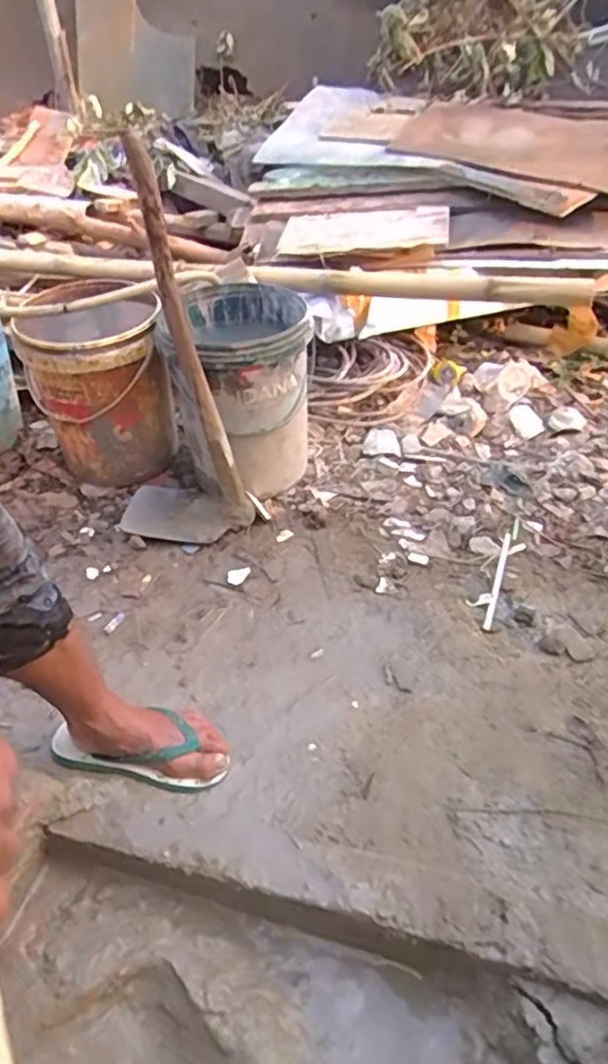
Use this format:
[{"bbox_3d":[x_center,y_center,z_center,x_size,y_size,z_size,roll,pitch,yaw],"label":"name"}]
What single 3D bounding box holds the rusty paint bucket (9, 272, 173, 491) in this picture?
[{"bbox_3d":[-0.457,-0.343,1.447,0.283,0.426,0.313,-14,43,-17],"label":"rusty paint bucket"}]

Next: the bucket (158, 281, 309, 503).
[{"bbox_3d":[-0.142,-0.295,1.422,0.313,0.371,0.324,-21,44,-21],"label":"bucket"}]

